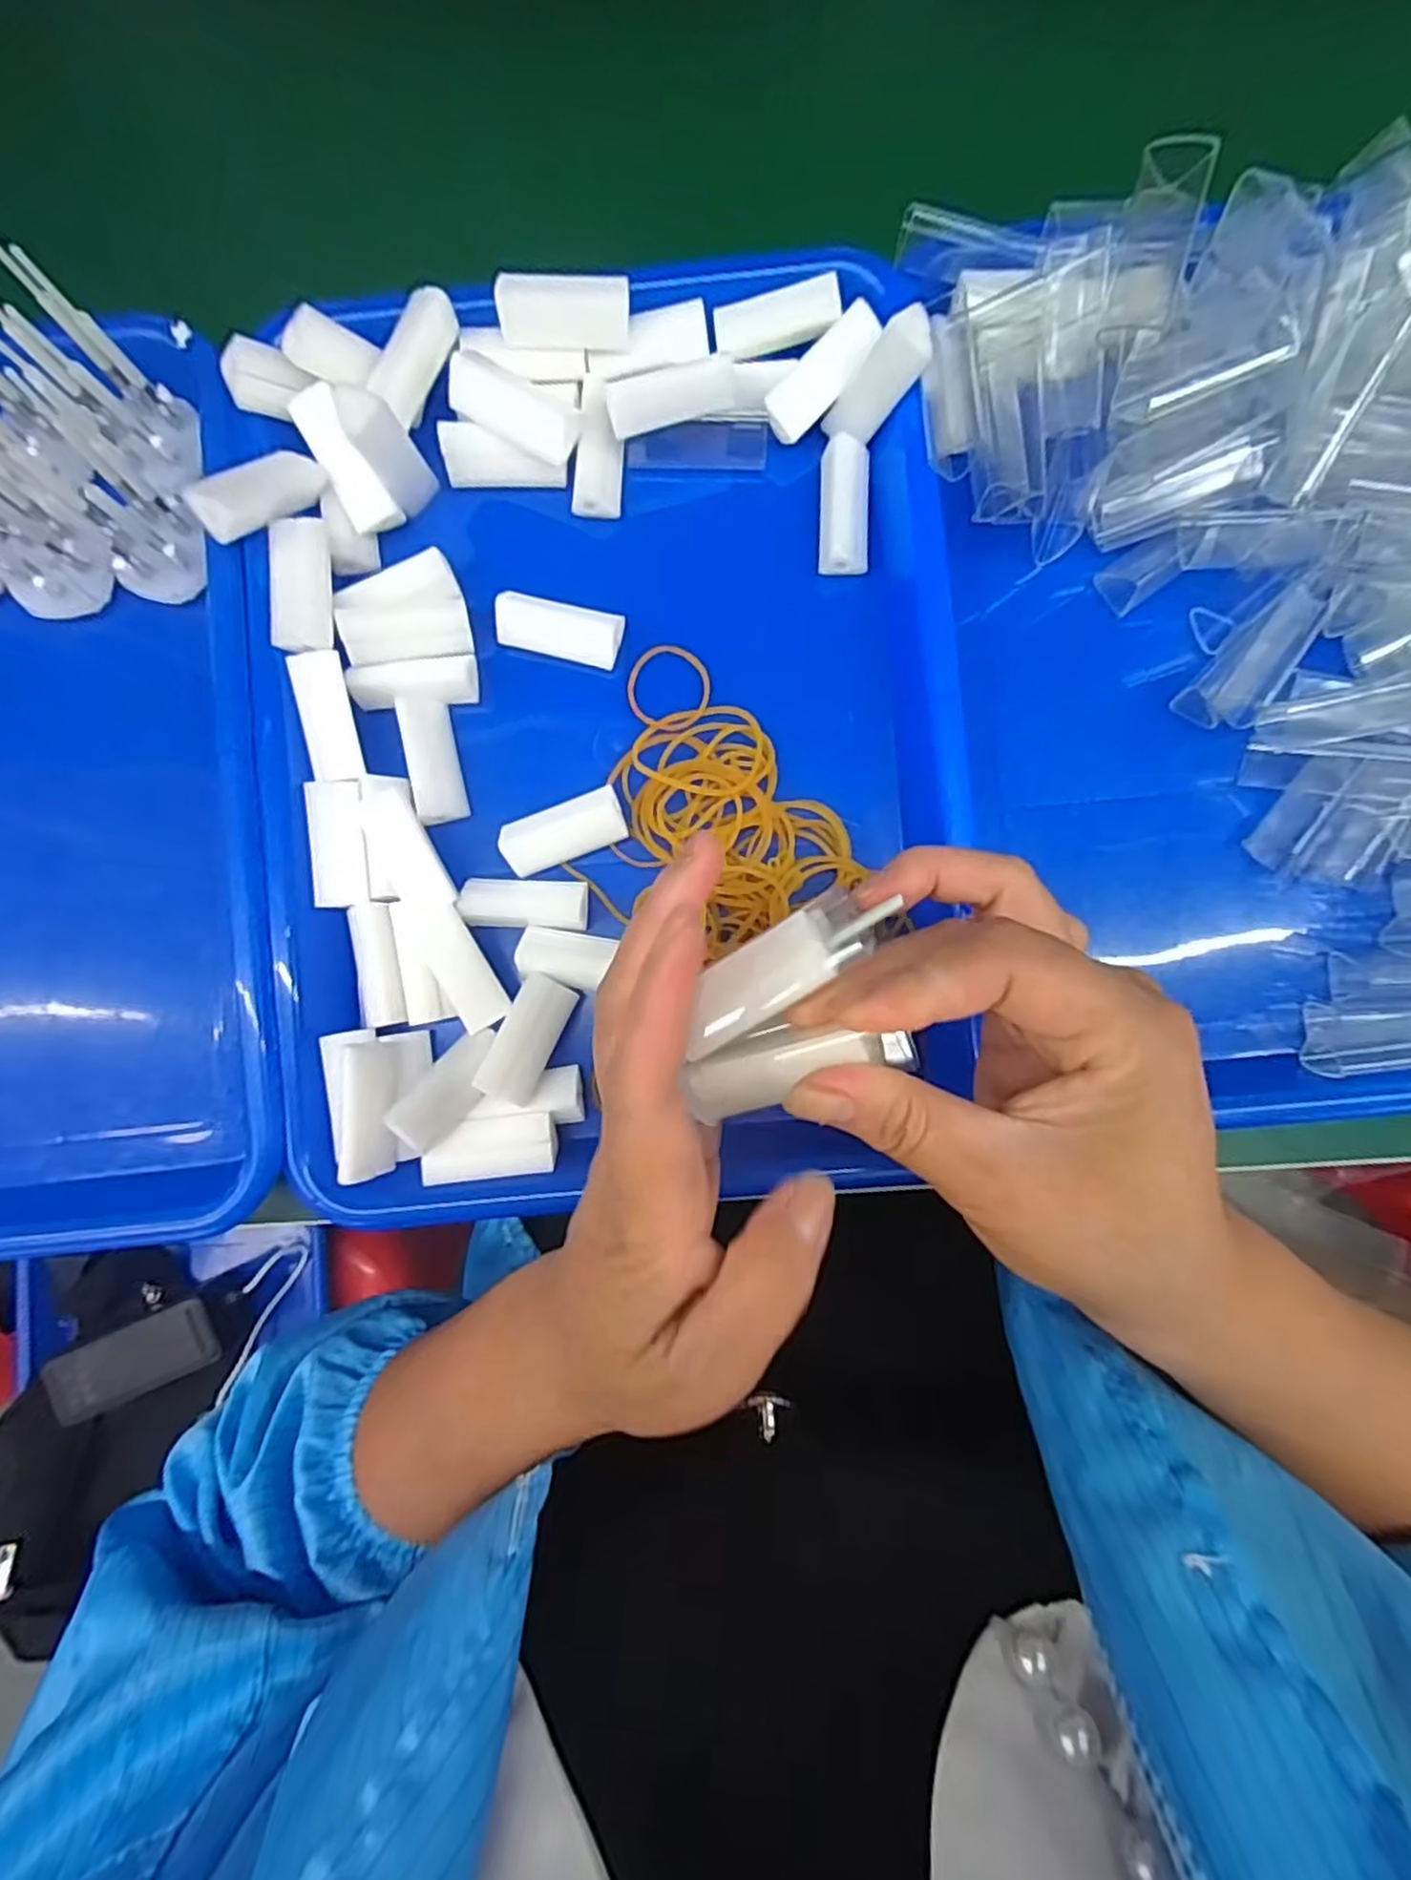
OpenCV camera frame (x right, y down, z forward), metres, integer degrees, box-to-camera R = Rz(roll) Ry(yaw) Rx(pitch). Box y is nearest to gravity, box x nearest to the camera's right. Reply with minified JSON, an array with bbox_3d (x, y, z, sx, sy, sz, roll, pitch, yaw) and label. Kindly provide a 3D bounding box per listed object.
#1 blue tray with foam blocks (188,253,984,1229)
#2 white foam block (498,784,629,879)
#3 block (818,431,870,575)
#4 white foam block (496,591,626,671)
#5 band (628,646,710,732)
[{"bbox_3d":[-0.029,-0.073,0.275,0.251,0.067,0.318,-6,87,0],"label":"blue tray with foam blocks"},{"bbox_3d":[-0.052,-0.039,0.274,0.046,0.013,0.020,-19,87,-1],"label":"white foam block"},{"bbox_3d":[0.053,-0.163,0.277,0.019,0.013,0.046,2,87,0],"label":"block"},{"bbox_3d":[-0.055,-0.116,0.276,0.045,0.012,0.020,10,87,1],"label":"white foam block"},{"bbox_3d":[-0.014,-0.097,0.284,0.031,0.004,0.033,7,87,0],"label":"band"}]

